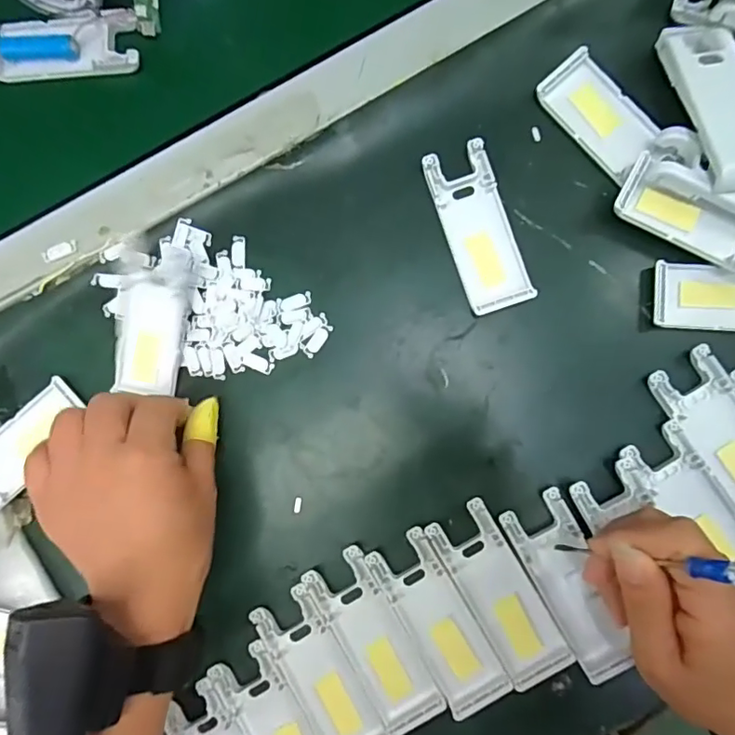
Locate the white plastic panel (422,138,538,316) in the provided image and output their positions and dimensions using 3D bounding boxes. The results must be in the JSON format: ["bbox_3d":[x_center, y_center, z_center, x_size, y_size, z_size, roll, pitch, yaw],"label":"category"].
[{"bbox_3d":[0.070,-0.087,0.338,0.040,0.011,0.103,-18,84,2],"label":"white plastic panel"}]

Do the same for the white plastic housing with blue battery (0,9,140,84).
[{"bbox_3d":[-0.205,-0.215,0.366,0.103,0.016,0.039,-3,85,3],"label":"white plastic housing with blue battery"}]

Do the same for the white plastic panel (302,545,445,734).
[{"bbox_3d":[0.004,0.162,0.325,0.038,0.011,0.104,-31,84,1],"label":"white plastic panel"}]

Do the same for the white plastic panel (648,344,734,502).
[{"bbox_3d":[0.213,0.040,0.319,0.041,0.011,0.103,-32,84,0],"label":"white plastic panel"}]

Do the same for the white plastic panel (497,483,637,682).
[{"bbox_3d":[0.118,0.128,0.318,0.039,0.007,0.105,-24,83,1],"label":"white plastic panel"}]

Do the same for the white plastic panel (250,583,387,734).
[{"bbox_3d":[-0.028,0.185,0.324,0.039,0.009,0.104,-30,84,1],"label":"white plastic panel"}]

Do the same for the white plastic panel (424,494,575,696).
[{"bbox_3d":[0.078,0.133,0.320,0.038,0.008,0.104,-30,84,1],"label":"white plastic panel"}]

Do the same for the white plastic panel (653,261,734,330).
[{"bbox_3d":[0.224,-0.041,0.321,0.102,0.009,0.038,3,85,4],"label":"white plastic panel"}]

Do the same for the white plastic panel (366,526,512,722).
[{"bbox_3d":[0.042,0.151,0.321,0.038,0.007,0.104,-30,84,1],"label":"white plastic panel"}]

